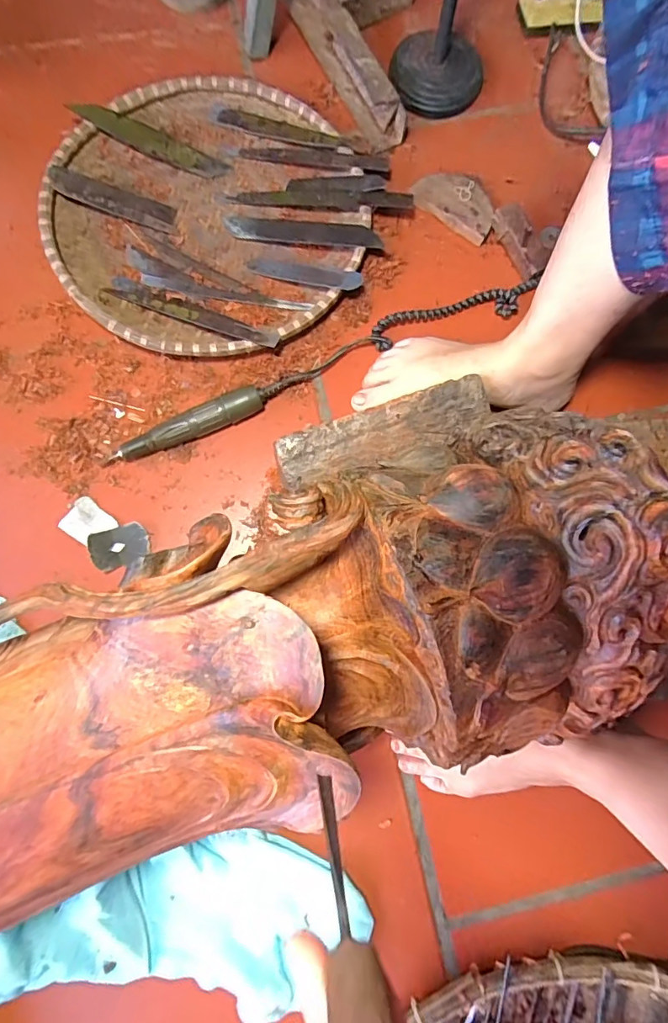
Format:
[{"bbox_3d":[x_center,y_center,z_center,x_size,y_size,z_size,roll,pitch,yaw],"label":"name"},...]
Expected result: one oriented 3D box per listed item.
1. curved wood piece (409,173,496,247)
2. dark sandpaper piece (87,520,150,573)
[{"bbox_3d":[0.139,-0.349,0.534,0.097,0.016,0.062,33,80,6],"label":"curved wood piece"},{"bbox_3d":[-0.204,0.034,0.454,0.050,0.011,0.040,-19,92,-24],"label":"dark sandpaper piece"}]

